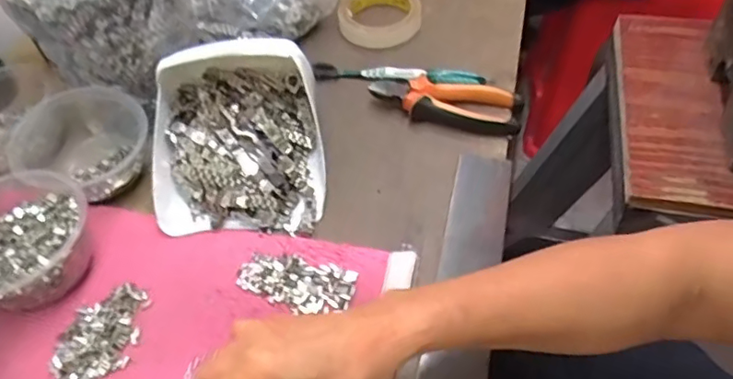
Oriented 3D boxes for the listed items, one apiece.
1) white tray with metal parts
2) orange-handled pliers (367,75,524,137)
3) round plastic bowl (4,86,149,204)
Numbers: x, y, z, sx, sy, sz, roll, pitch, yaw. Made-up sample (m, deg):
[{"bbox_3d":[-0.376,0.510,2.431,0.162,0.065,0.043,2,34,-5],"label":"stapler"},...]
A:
[{"bbox_3d":[-0.120,-0.058,0.519,0.152,0.079,0.175,-7,51,-1],"label":"white tray with metal parts"},{"bbox_3d":[0.079,-0.089,0.577,0.150,0.024,0.055,13,54,14],"label":"orange-handled pliers"},{"bbox_3d":[-0.266,-0.040,0.536,0.115,0.068,0.105,-2,51,3],"label":"round plastic bowl"}]

